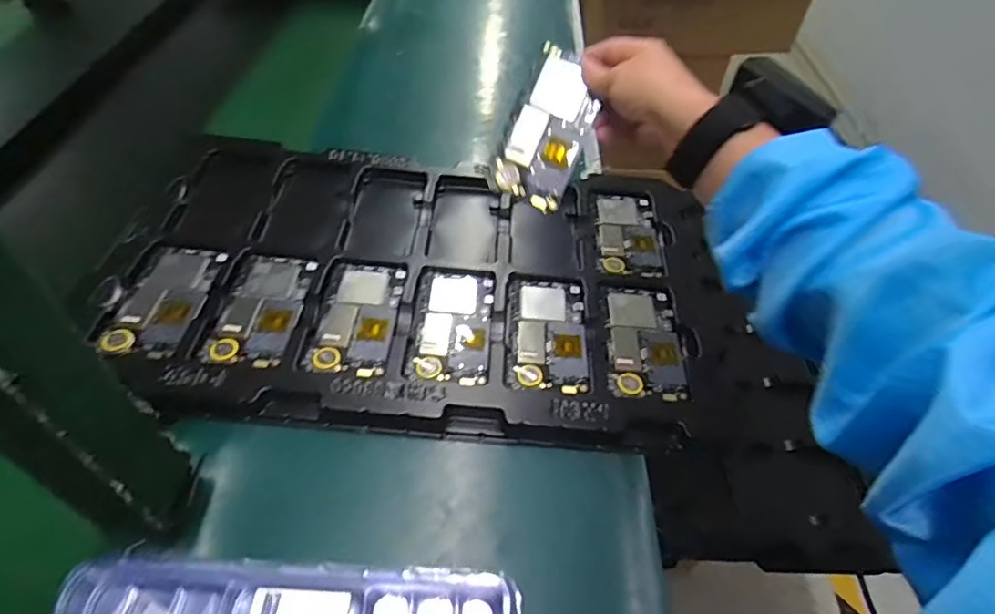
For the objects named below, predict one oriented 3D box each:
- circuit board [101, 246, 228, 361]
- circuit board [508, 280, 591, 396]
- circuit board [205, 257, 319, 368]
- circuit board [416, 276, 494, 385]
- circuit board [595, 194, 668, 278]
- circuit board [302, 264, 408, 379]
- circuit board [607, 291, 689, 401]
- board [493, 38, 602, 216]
[{"bbox_3d":[-0.282,-0.007,0.477,0.063,0.008,0.122,4,49,1],"label":"circuit board"},{"bbox_3d":[0.045,0.021,0.489,0.064,0.004,0.124,4,49,1],"label":"circuit board"},{"bbox_3d":[-0.204,-0.002,0.480,0.065,0.006,0.121,4,49,0],"label":"circuit board"},{"bbox_3d":[-0.036,0.016,0.488,0.063,0.007,0.122,1,49,-2],"label":"circuit board"},{"bbox_3d":[0.139,-0.079,0.589,0.063,0.007,0.123,4,49,0],"label":"circuit board"},{"bbox_3d":[-0.121,0.009,0.483,0.068,0.004,0.120,4,48,-2],"label":"circuit board"},{"bbox_3d":[0.130,0.029,0.492,0.063,0.006,0.120,5,49,1],"label":"circuit board"},{"bbox_3d":[0.044,-0.145,0.455,0.060,0.010,0.117,25,97,5],"label":"board"}]

